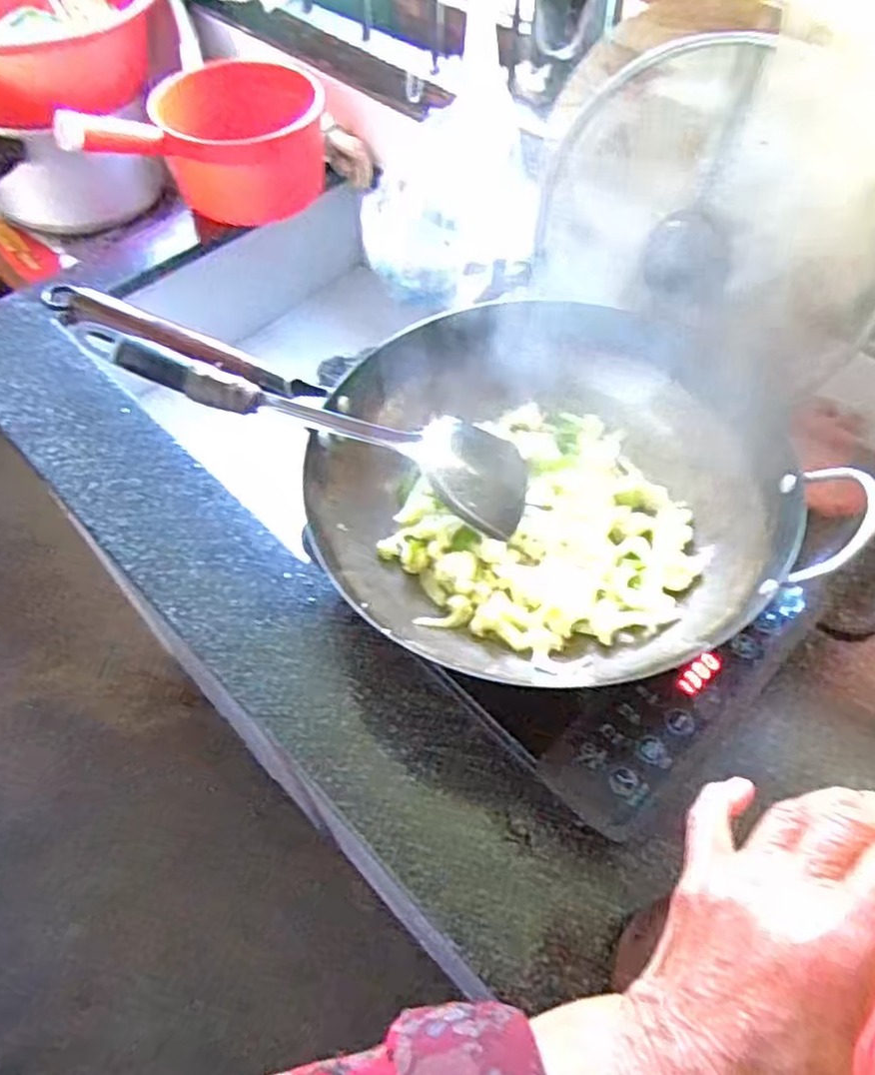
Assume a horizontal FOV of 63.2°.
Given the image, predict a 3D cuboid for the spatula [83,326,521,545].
[{"bbox_3d":[-0.083,-0.085,0.519,0.326,0.030,0.089,18,55,-15],"label":"spatula"}]

